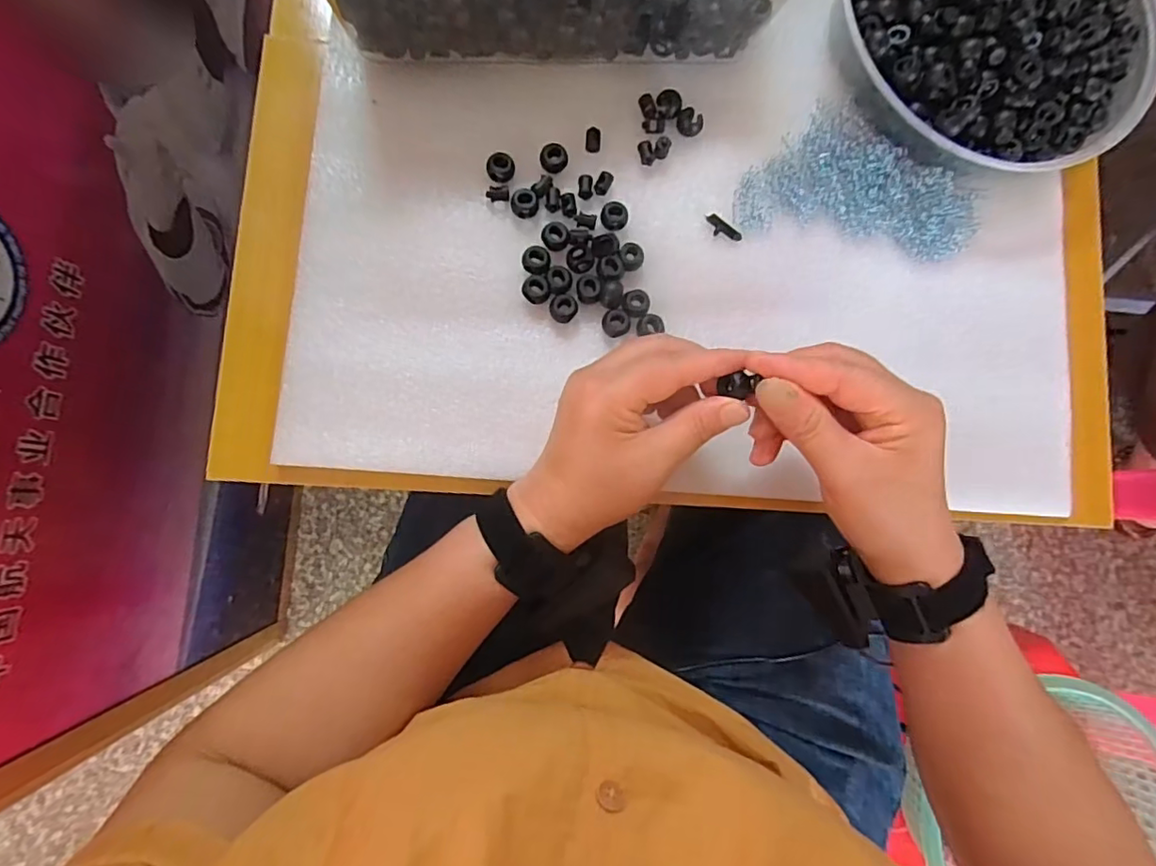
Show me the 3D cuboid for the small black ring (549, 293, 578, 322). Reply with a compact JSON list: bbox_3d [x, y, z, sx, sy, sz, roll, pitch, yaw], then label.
[{"bbox_3d":[-0.009,-0.079,0.363,0.018,0.007,0.017,1,84,-5],"label":"small black ring"}]

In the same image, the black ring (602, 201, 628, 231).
[{"bbox_3d":[0.023,-0.139,0.370,0.017,0.011,0.015,16,82,-3],"label":"black ring"}]

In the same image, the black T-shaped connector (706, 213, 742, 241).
[{"bbox_3d":[0.098,-0.138,0.386,0.027,0.004,0.011,38,82,0],"label":"black T-shaped connector"}]

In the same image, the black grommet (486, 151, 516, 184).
[{"bbox_3d":[-0.051,-0.174,0.373,0.017,0.009,0.019,-42,89,-8],"label":"black grommet"}]

